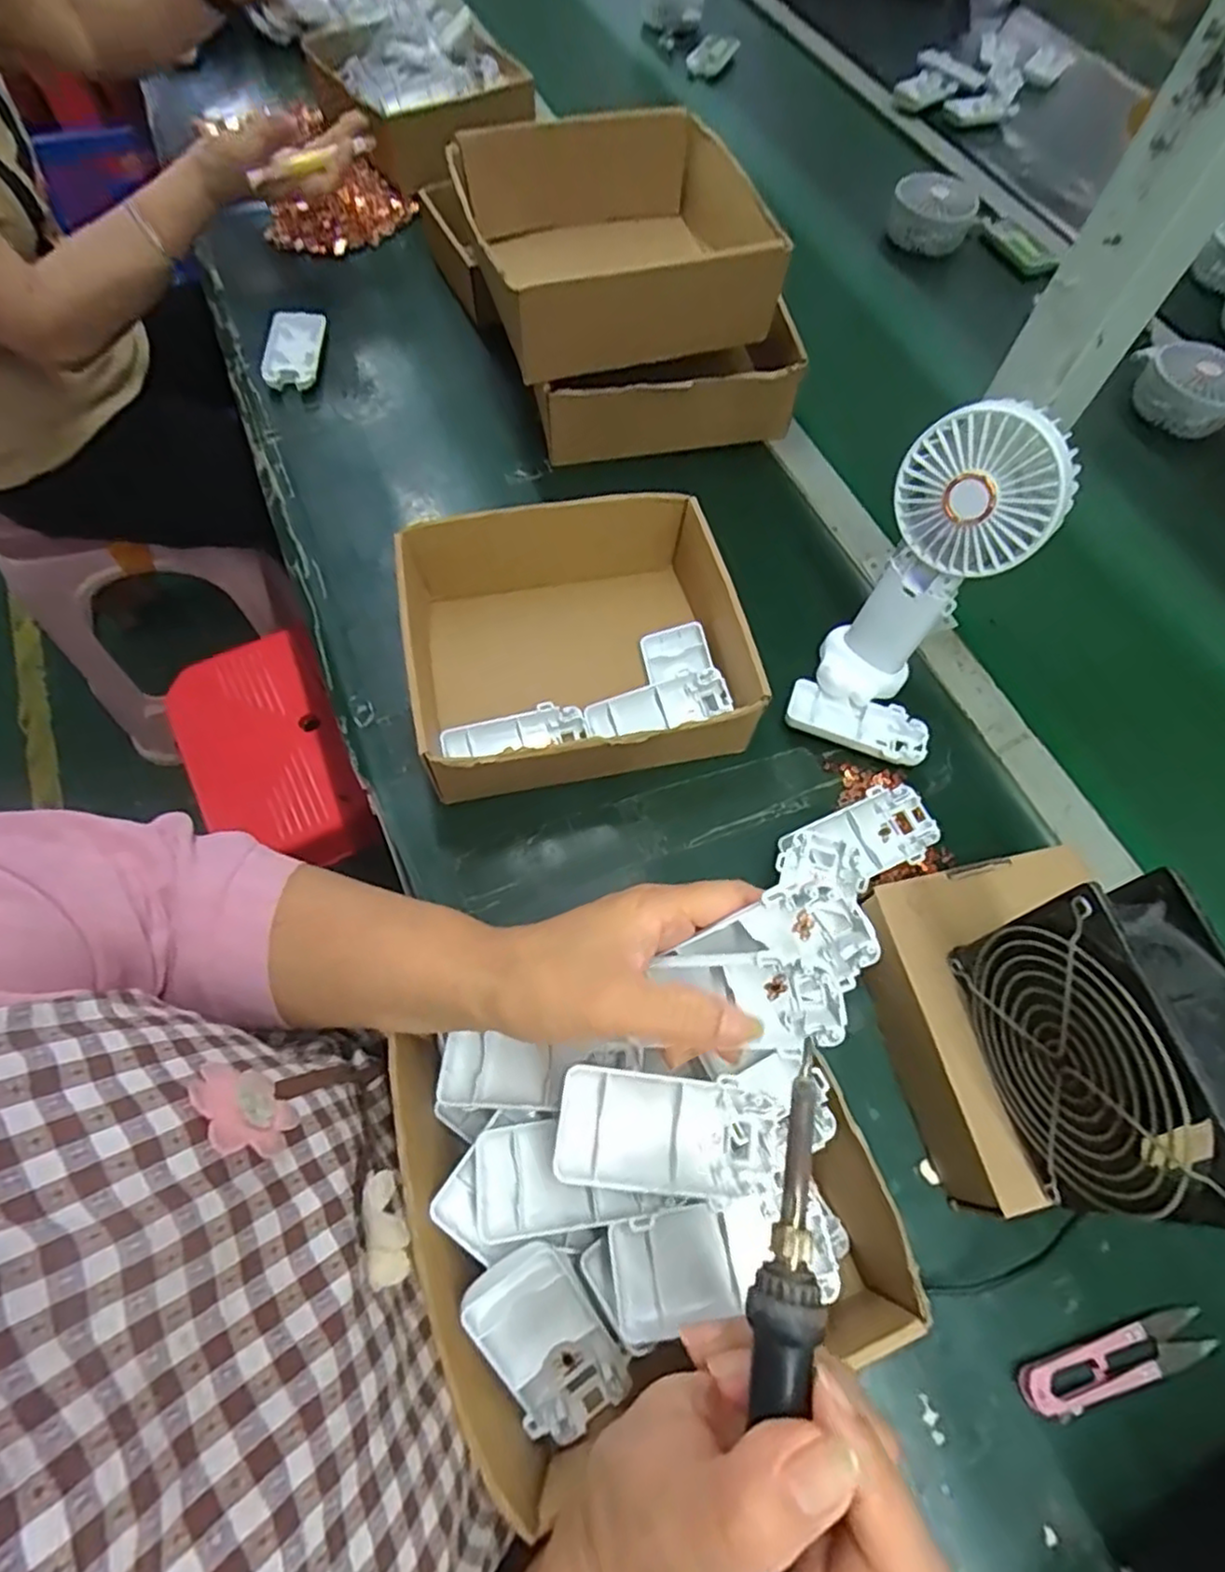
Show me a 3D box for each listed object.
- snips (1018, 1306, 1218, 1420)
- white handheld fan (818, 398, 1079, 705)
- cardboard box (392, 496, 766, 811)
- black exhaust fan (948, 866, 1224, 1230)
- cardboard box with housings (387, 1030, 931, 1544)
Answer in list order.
[{"bbox_3d":[0.248,0.282,0.339,0.103,0.011,0.024,-13,66,-8],"label":"snips"},{"bbox_3d":[0.191,-0.125,0.427,0.084,0.187,0.079,30,67,11],"label":"white handheld fan"},{"bbox_3d":[-0.033,-0.094,0.470,0.217,0.069,0.191,-9,65,-7],"label":"cardboard box"},{"bbox_3d":[0.210,0.111,0.295,0.043,0.114,0.117,-11,66,-7],"label":"black exhaust fan"},{"bbox_3d":[0.010,0.180,0.319,0.196,0.074,0.184,-21,67,-12],"label":"cardboard box with housings"}]

